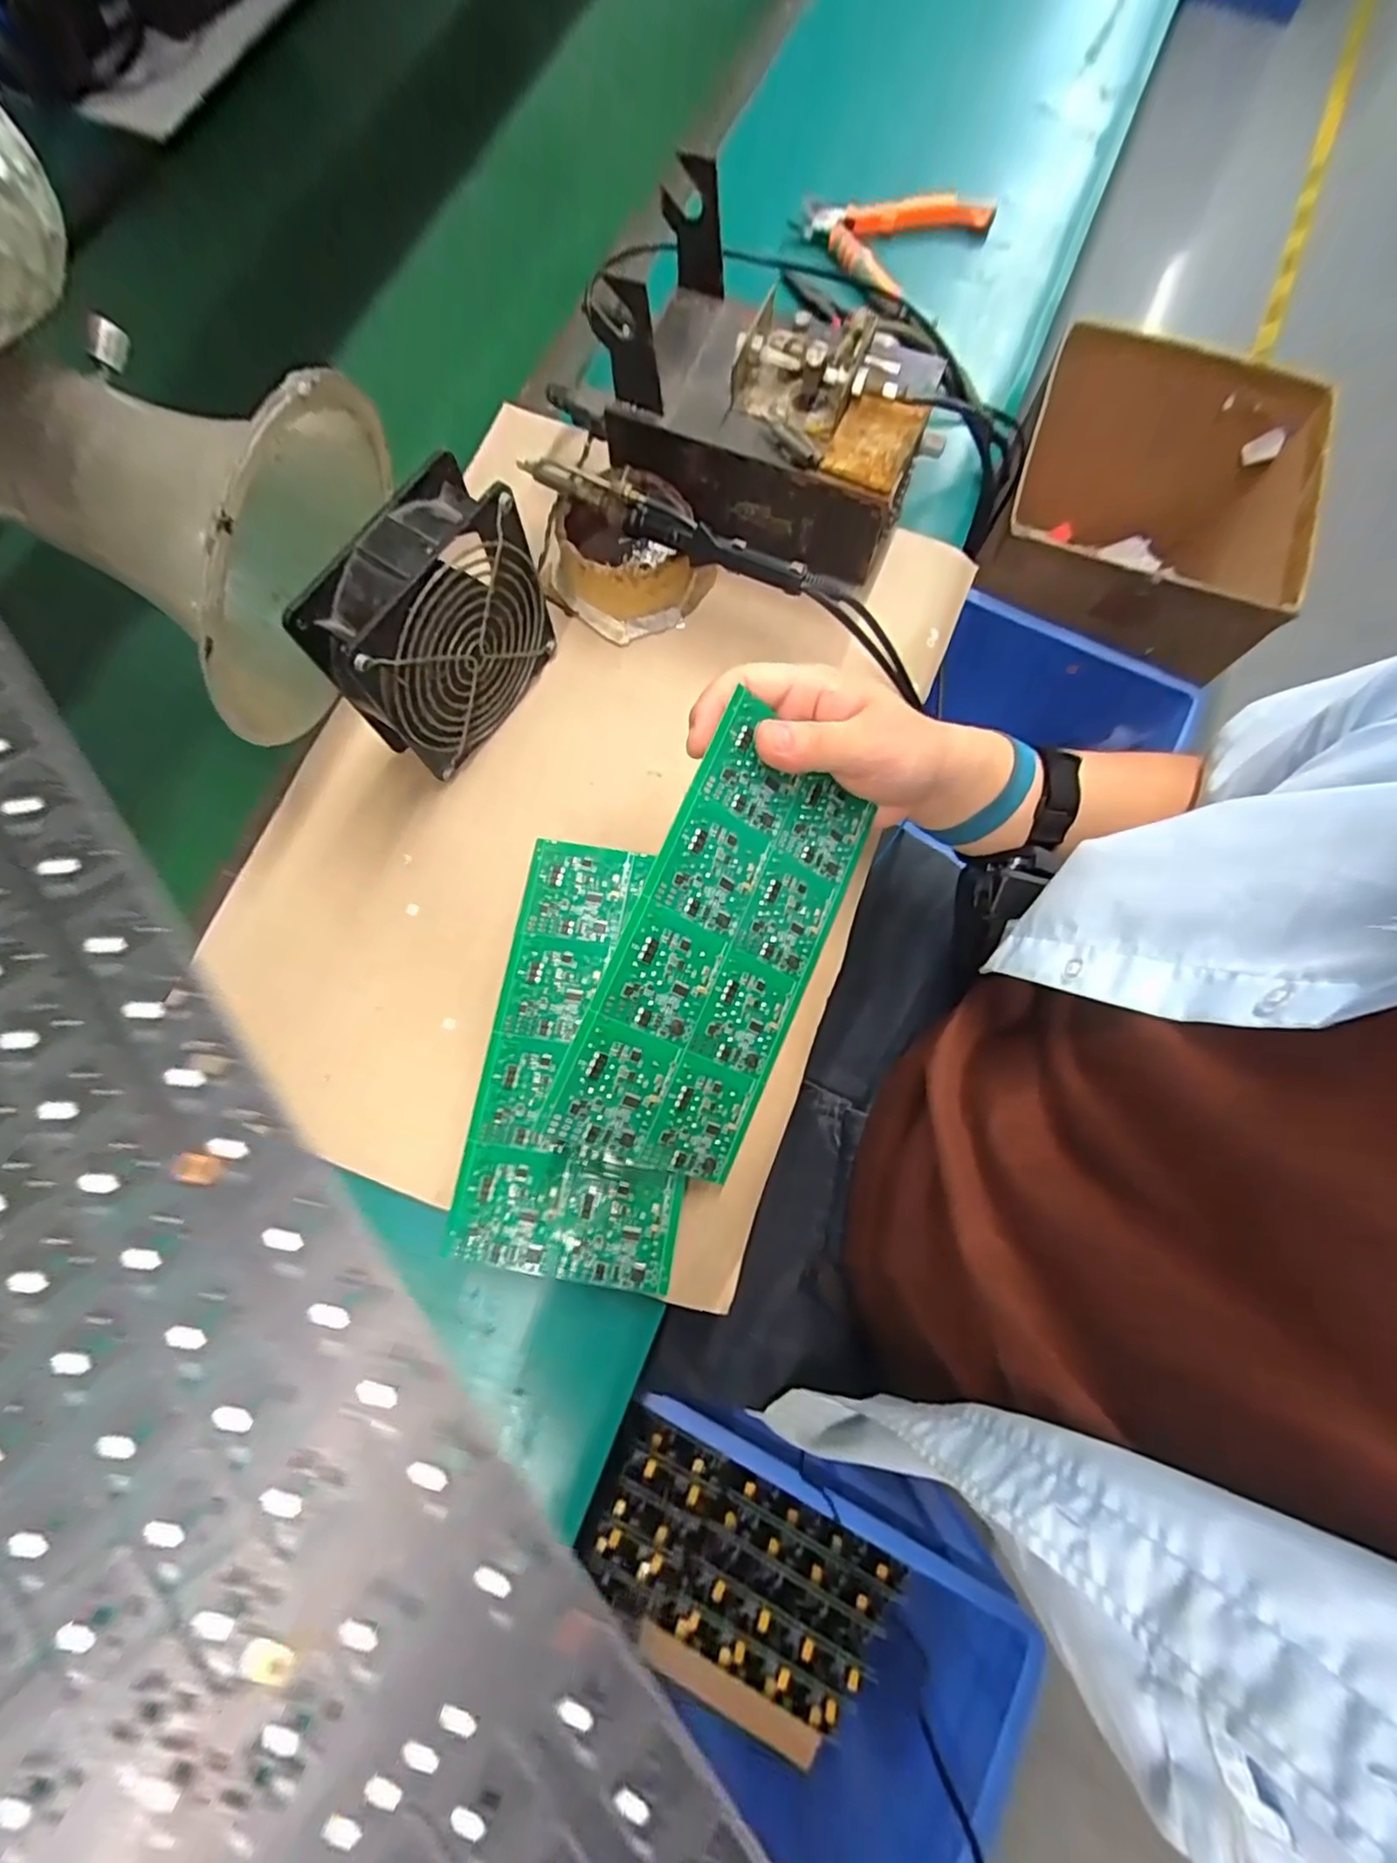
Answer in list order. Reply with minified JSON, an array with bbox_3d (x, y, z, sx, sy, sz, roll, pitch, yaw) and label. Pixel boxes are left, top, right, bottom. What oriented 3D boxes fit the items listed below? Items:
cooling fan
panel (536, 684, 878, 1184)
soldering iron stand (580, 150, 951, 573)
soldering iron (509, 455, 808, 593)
[{"bbox_3d":[-0.140,-0.159,0.354,0.051,0.118,0.120,30,77,7],"label":"cooling fan"},{"bbox_3d":[0.015,0.010,0.320,0.109,0.004,0.211,30,80,-32],"label":"panel"},{"bbox_3d":[0.044,-0.323,0.400,0.195,0.120,0.120,19,76,5],"label":"soldering iron stand"},{"bbox_3d":[-0.025,-0.241,0.384,0.187,0.024,0.018,28,77,7],"label":"soldering iron"}]

